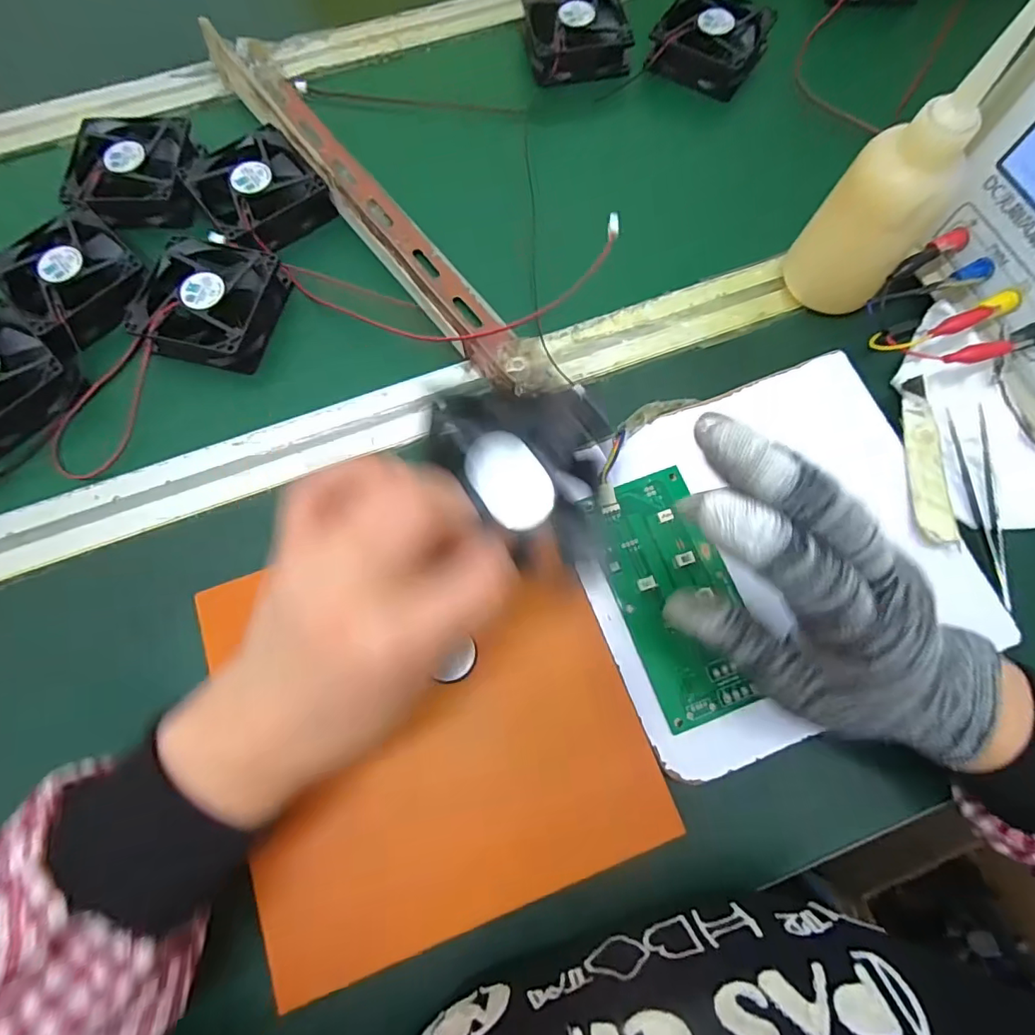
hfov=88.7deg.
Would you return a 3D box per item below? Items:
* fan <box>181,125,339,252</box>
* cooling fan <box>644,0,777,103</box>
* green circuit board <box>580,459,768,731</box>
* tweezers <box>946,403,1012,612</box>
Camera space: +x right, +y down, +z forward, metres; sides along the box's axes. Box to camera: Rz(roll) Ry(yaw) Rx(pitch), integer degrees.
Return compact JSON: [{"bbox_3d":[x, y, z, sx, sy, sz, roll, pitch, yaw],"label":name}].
[{"bbox_3d":[-0.188,-0.238,0.382,0.078,0.022,0.087,-36,76,-9],"label":"fan"},{"bbox_3d":[0.157,-0.387,0.427,0.082,0.028,0.074,27,75,9],"label":"cooling fan"},{"bbox_3d":[0.084,0.042,0.290,0.061,0.011,0.133,-15,78,-4],"label":"green circuit board"},{"bbox_3d":[0.277,-0.008,0.310,0.019,0.010,0.117,-4,73,0],"label":"tweezers"}]

